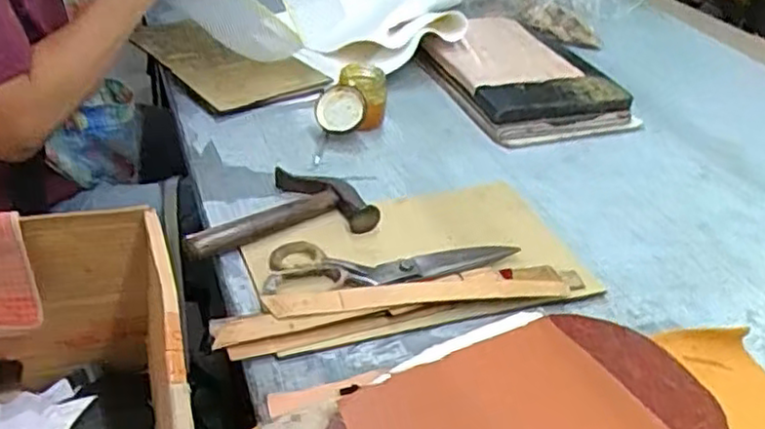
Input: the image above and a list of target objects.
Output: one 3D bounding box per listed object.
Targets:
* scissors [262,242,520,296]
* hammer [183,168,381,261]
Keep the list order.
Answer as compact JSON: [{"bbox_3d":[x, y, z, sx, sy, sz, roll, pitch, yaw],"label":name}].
[{"bbox_3d":[0.012,0.043,0.595,0.222,0.009,0.067,-2,35,-10],"label":"scissors"},{"bbox_3d":[-0.105,-0.008,0.649,0.176,0.023,0.103,-12,38,-23],"label":"hammer"}]

